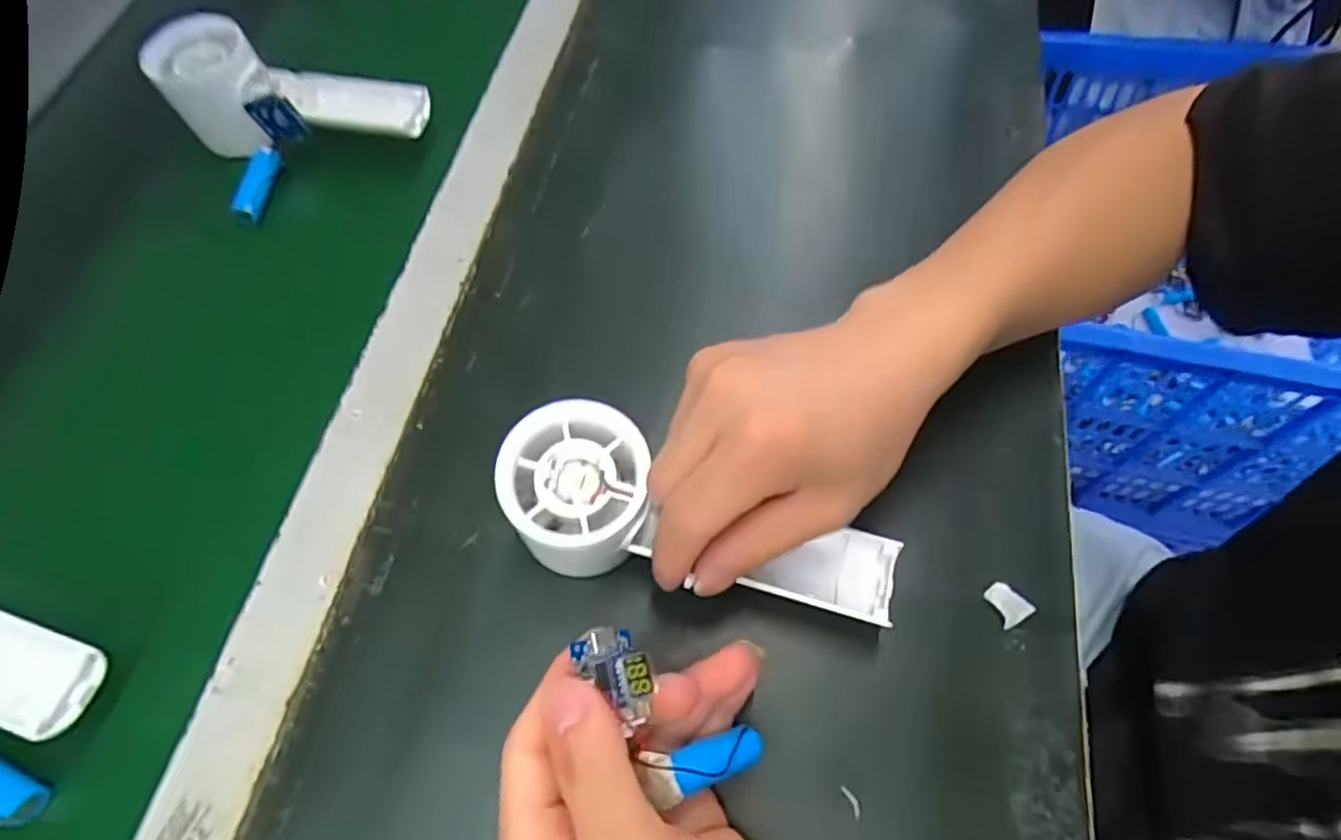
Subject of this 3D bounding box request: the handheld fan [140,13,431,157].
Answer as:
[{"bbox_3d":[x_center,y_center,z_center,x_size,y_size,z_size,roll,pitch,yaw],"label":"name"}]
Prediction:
[{"bbox_3d":[-0.221,-0.187,0.396,0.152,0.052,0.051,15,64,9],"label":"handheld fan"}]

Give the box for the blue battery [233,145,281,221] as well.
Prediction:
[{"bbox_3d":[-0.239,-0.139,0.394,0.011,0.013,0.047,9,64,6],"label":"blue battery"}]

